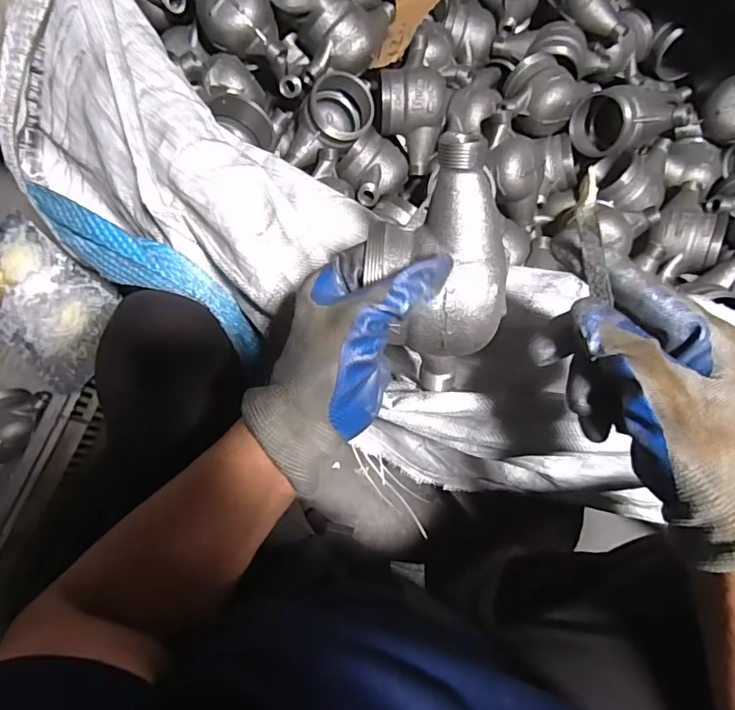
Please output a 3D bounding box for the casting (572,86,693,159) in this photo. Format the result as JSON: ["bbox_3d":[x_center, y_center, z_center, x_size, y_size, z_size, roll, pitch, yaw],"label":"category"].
[{"bbox_3d":[0.325,-0.300,0.641,0.123,0.083,0.082,7,76,2],"label":"casting"}]

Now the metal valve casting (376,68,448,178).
[{"bbox_3d":[0.053,-0.295,0.644,0.082,0.116,0.070,-1,41,-6],"label":"metal valve casting"}]

